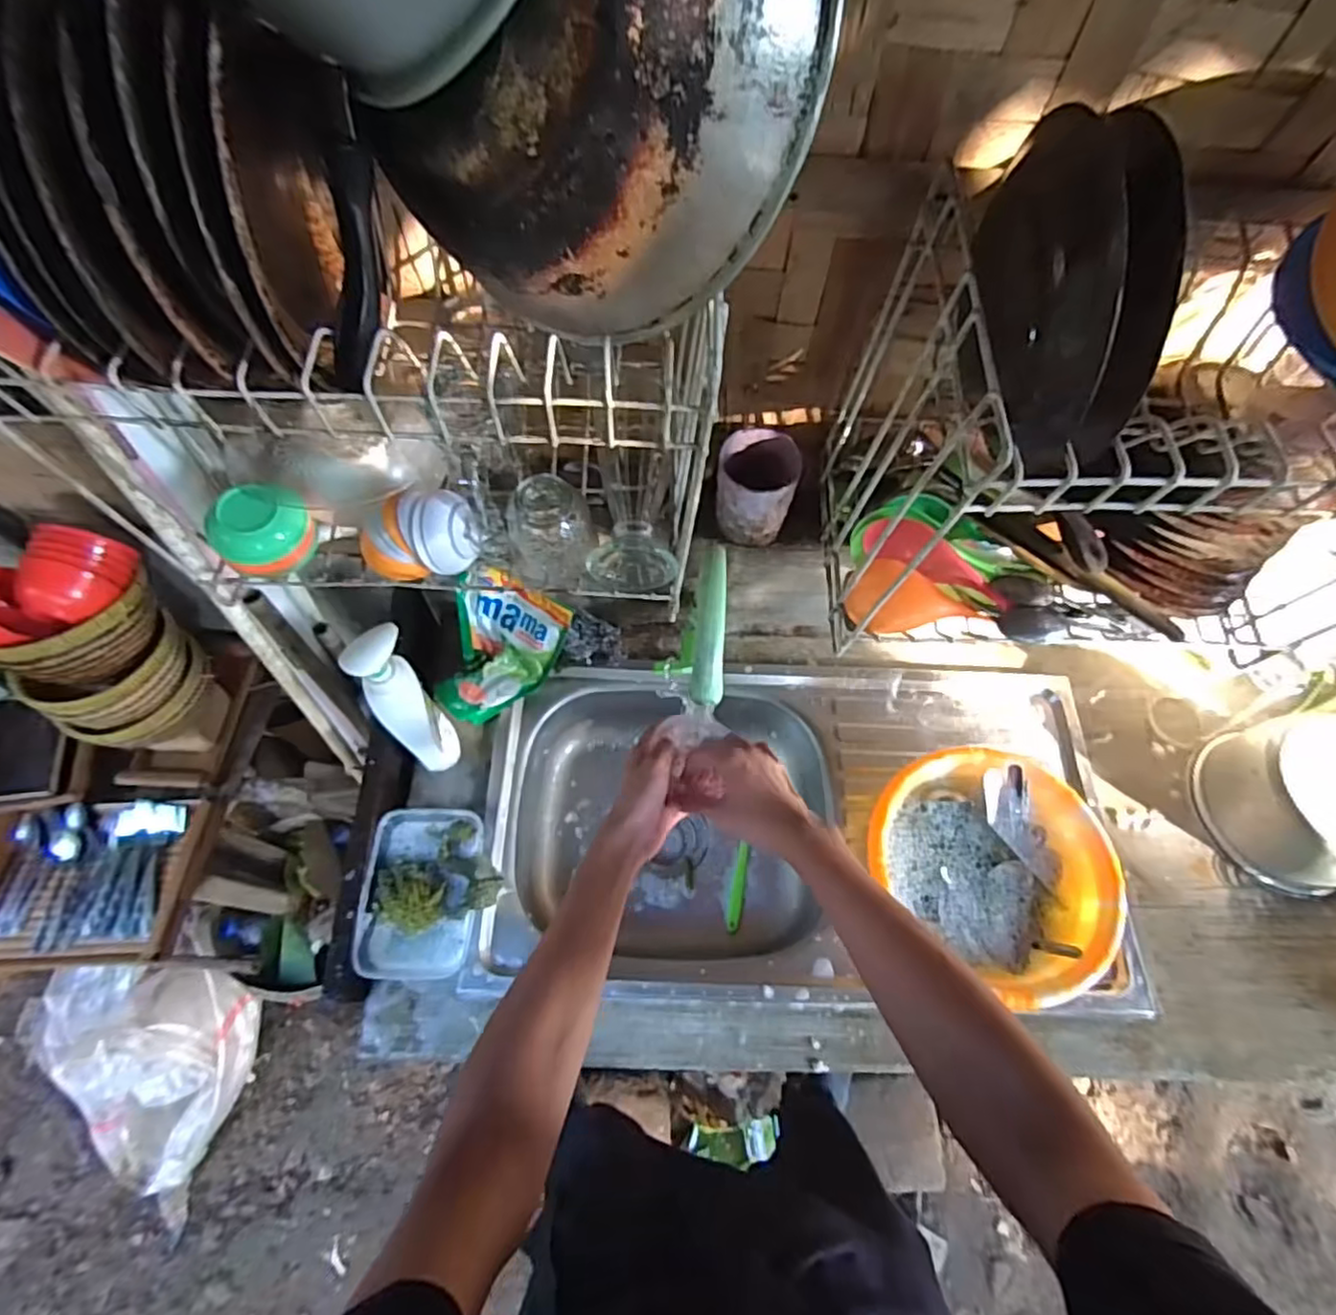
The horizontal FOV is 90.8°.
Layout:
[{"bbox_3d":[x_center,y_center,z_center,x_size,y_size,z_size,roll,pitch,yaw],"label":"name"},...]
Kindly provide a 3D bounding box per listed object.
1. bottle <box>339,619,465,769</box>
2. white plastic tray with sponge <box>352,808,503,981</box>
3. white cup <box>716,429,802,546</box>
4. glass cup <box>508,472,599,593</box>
[{"bbox_3d":[-0.275,0.059,0.711,0.062,0.236,0.072,-32,69,-16],"label":"bottle"},{"bbox_3d":[-0.264,0.259,0.732,0.136,0.035,0.175,3,64,-1],"label":"white plastic tray with sponge"},{"bbox_3d":[0.092,-0.180,0.704,0.080,0.090,0.083,1,64,-2],"label":"white cup"},{"bbox_3d":[-0.101,-0.101,0.566,0.071,0.084,0.064,29,66,11],"label":"glass cup"}]

